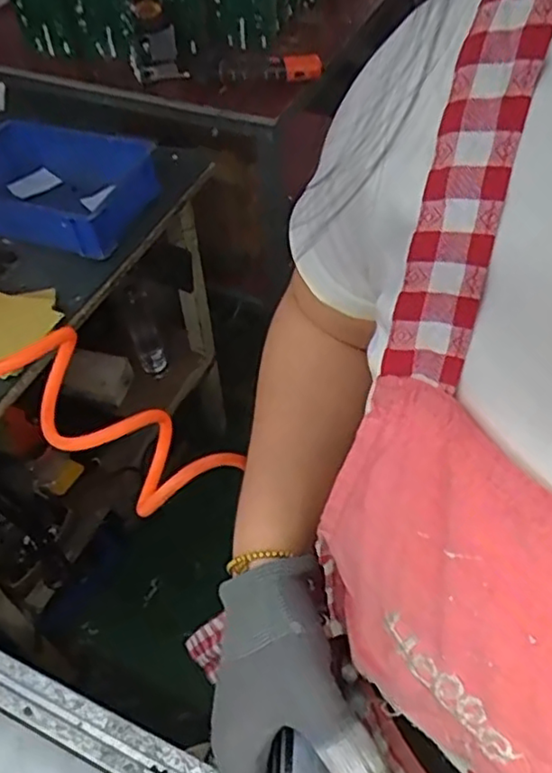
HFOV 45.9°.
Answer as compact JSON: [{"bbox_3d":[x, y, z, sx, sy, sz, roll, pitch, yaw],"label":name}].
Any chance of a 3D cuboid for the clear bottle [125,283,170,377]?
[{"bbox_3d":[-0.267,-0.109,1.328,0.062,0.248,0.070,-16,52,-10],"label":"clear bottle"}]

